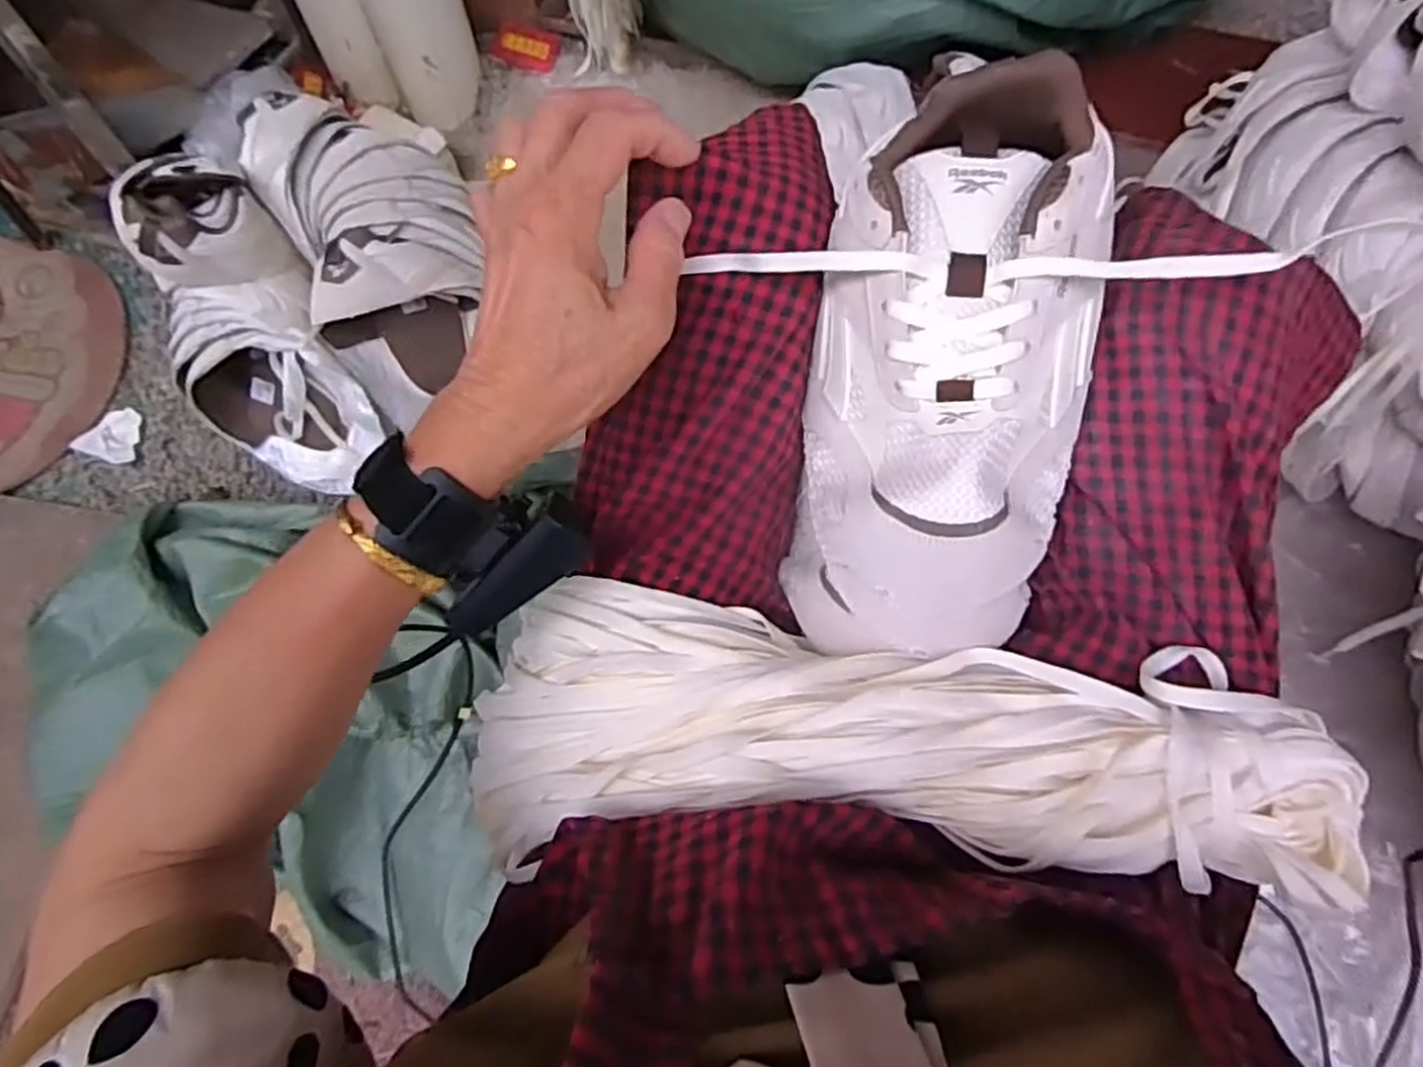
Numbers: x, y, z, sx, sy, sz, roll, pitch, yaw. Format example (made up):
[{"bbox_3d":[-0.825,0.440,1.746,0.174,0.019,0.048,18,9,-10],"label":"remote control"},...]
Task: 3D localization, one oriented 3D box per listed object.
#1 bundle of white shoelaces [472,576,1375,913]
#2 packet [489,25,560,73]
[{"bbox_3d":[0.075,0.104,0.355,0.380,0.084,0.128,8,69,4],"label":"bundle of white shoelaces"},{"bbox_3d":[-0.244,-0.637,1.014,0.087,0.044,0.009,12,25,-5],"label":"packet"}]

